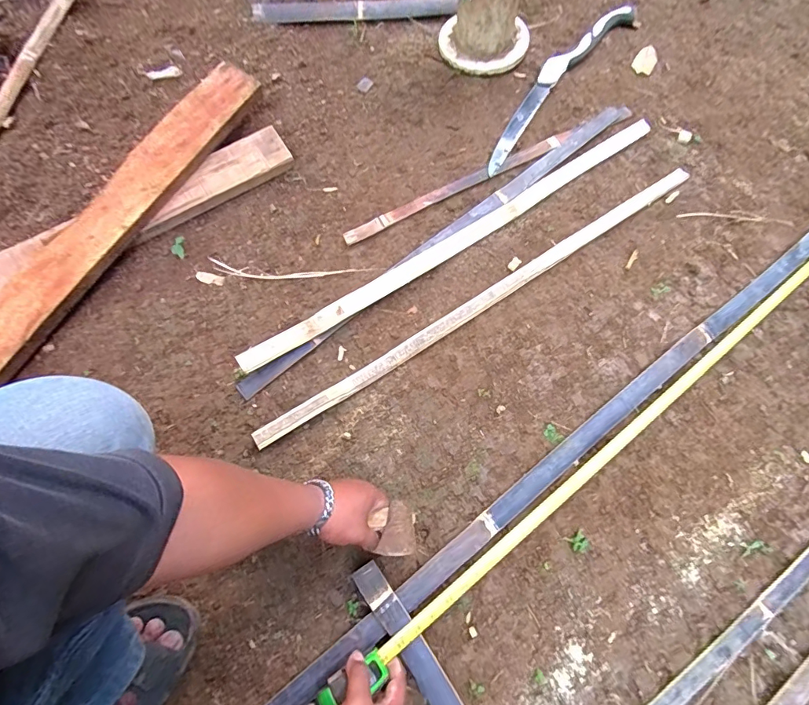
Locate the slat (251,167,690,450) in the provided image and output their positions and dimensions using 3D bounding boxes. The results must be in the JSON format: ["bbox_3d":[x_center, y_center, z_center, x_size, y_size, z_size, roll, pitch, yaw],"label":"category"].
[{"bbox_3d":[0.155,-0.099,0.750,0.883,0.015,0.030,-32,71,-13],"label":"slat"}]

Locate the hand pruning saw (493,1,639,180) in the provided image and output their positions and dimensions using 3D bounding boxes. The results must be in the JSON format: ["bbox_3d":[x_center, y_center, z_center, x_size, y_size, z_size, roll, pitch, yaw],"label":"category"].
[{"bbox_3d":[0.323,-0.582,0.955,0.079,0.029,0.593,35,72,14],"label":"hand pruning saw"}]

